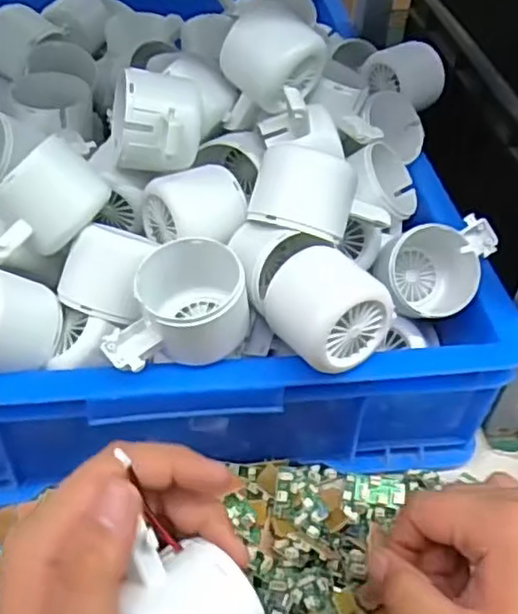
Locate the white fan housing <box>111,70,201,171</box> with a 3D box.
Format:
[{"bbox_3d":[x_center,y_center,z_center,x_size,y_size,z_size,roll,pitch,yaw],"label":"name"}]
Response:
[{"bbox_3d":[-0.059,-0.104,0.404,0.051,0.048,0.057,-1,43,-6],"label":"white fan housing"}]

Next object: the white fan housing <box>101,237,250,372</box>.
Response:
[{"bbox_3d":[-0.045,-0.001,0.374,0.077,0.048,0.053,-11,45,-17],"label":"white fan housing"}]

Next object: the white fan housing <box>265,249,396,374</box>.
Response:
[{"bbox_3d":[0.036,0.000,0.374,0.060,0.043,0.057,34,50,27],"label":"white fan housing"}]

